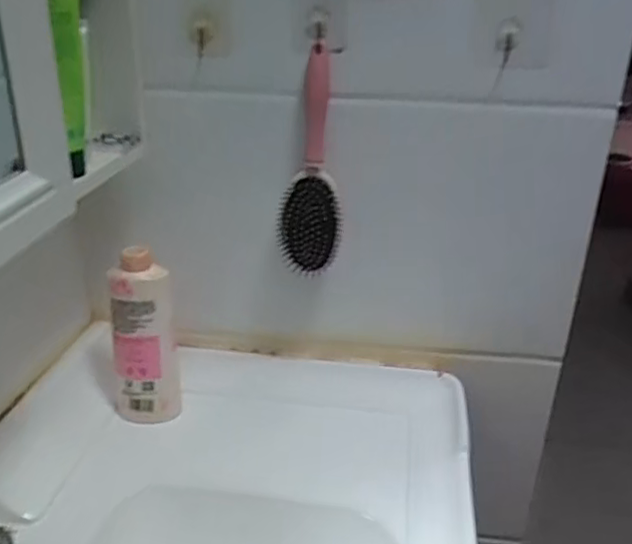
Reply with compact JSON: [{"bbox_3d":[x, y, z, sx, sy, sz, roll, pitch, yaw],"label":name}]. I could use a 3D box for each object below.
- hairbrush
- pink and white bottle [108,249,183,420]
[{"bbox_3d":[-0.005,-0.106,0.646,0.061,0.224,0.038,1,25,-2],"label":"hairbrush"},{"bbox_3d":[-0.183,0.066,0.684,0.065,0.196,0.053,-5,26,-13],"label":"pink and white bottle"}]

